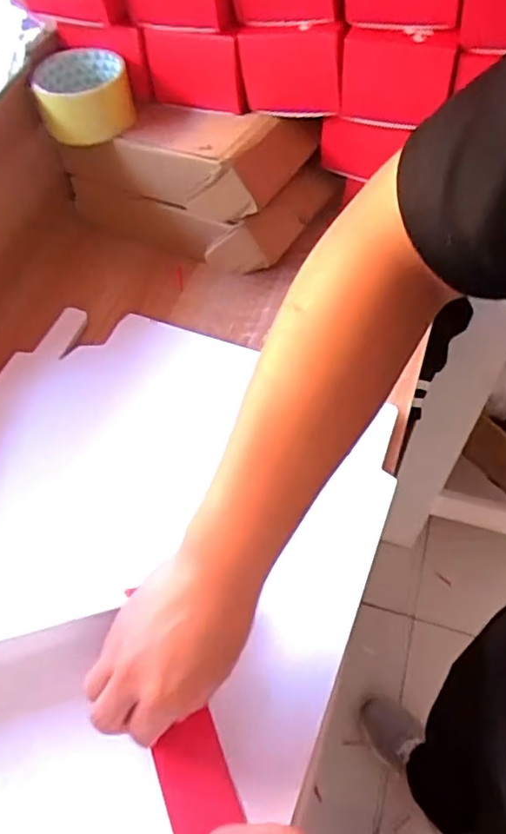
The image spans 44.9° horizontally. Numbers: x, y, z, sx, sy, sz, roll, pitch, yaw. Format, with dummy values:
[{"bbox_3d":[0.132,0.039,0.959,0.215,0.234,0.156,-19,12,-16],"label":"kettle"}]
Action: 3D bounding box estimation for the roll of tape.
[{"bbox_3d":[-0.151,-0.291,0.557,0.080,0.053,0.080,-1,57,1],"label":"roll of tape"}]

